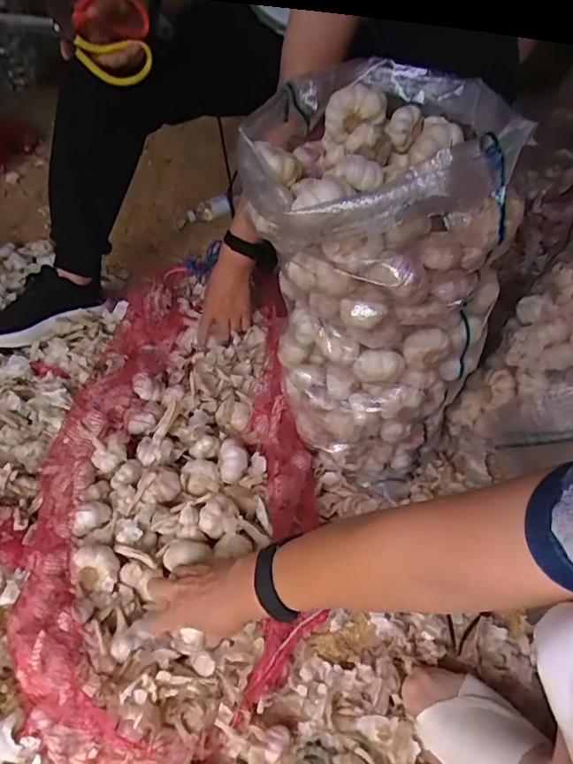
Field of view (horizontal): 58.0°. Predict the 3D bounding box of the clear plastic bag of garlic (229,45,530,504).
[{"bbox_3d":[0.112,-0.096,0.693,0.283,0.475,0.233,12,48,14],"label":"clear plastic bag of garlic"}]

